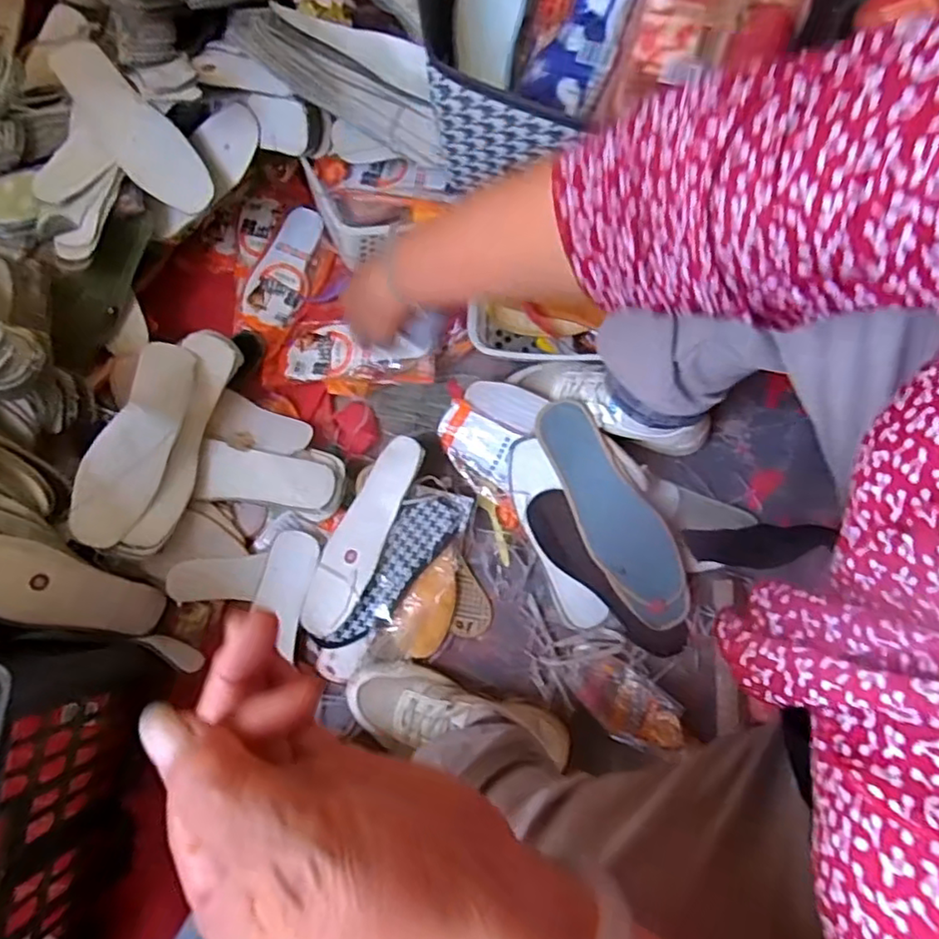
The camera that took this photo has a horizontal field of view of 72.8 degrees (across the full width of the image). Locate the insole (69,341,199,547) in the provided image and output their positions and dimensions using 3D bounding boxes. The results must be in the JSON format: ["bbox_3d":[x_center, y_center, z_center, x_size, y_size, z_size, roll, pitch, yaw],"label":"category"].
[{"bbox_3d":[-0.331,-0.029,0.635,0.022,0.067,0.211,3,69,45],"label":"insole"}]

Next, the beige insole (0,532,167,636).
[{"bbox_3d":[-0.380,0.115,0.596,0.014,0.206,0.065,-5,60,29],"label":"beige insole"}]

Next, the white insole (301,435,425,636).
[{"bbox_3d":[-0.120,0.069,0.707,0.063,0.012,0.228,20,79,28],"label":"white insole"}]

